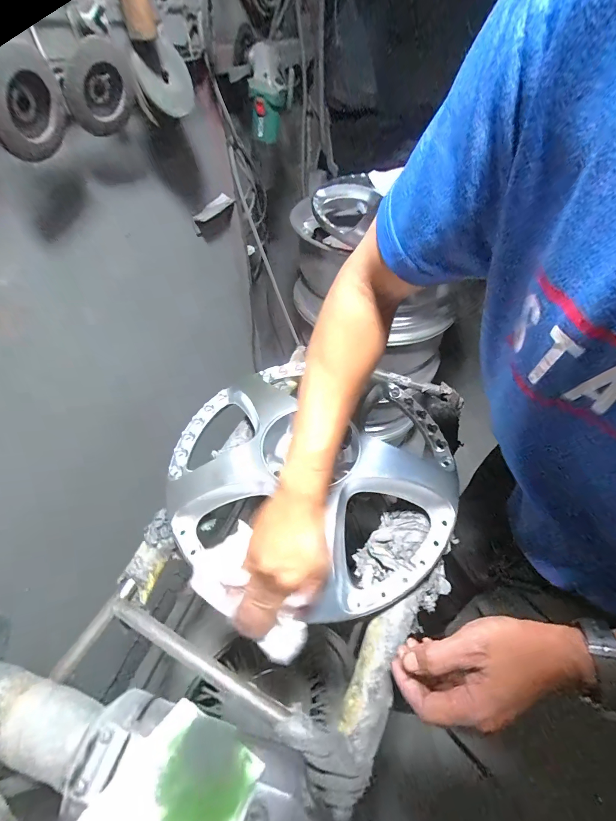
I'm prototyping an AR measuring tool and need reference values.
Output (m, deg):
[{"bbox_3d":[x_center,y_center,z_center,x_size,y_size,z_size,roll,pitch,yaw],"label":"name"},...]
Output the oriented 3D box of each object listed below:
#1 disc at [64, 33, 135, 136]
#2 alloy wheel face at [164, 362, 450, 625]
[{"bbox_3d":[-0.255,-0.392,0.409,0.023,0.090,0.097,37,64,6],"label":"disc"},{"bbox_3d":[0.003,0.067,0.494,0.405,0.060,0.380,0,49,0],"label":"alloy wheel face"}]

